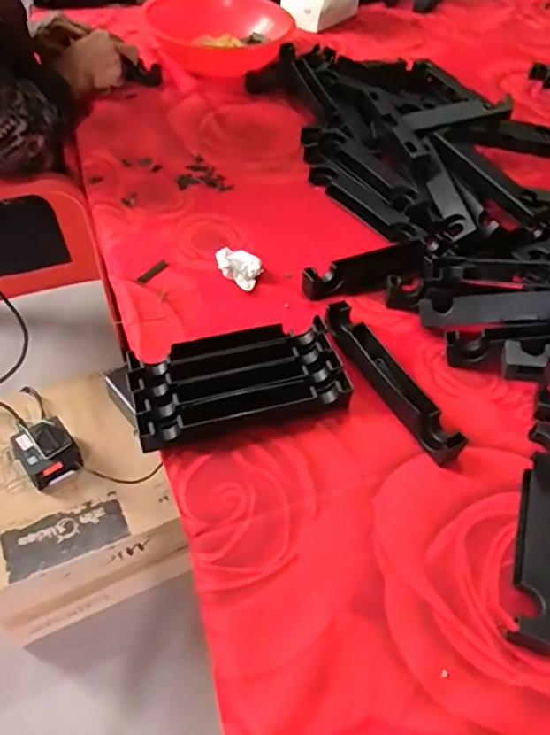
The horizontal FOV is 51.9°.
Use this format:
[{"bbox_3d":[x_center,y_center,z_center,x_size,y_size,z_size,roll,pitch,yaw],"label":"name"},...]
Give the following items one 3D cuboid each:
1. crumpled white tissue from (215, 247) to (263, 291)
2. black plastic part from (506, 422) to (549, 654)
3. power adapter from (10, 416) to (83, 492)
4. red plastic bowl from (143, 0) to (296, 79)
[{"bbox_3d":[-0.039,-0.115,0.645,0.050,0.027,0.039,30,52,20],"label":"crumpled white tissue"},{"bbox_3d":[0.216,0.128,0.456,0.032,0.020,0.192,18,49,11],"label":"black plastic part"},{"bbox_3d":[-0.324,0.119,0.803,0.071,0.052,0.089,-30,58,-27],"label":"power adapter"},{"bbox_3d":[-0.099,-0.604,1.028,0.247,0.089,0.247,3,49,-3],"label":"red plastic bowl"}]

